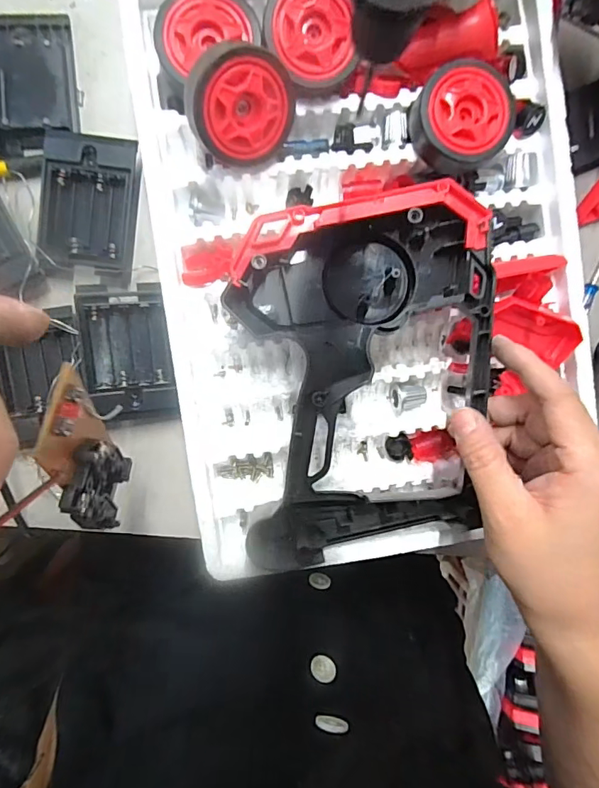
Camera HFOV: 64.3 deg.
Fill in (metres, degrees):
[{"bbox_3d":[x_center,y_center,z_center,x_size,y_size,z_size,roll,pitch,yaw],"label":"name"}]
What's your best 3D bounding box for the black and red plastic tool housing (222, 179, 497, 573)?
[{"bbox_3d":[0.037,-0.009,0.272,0.139,0.043,0.194,-6,94,-6],"label":"black and red plastic tool housing"}]

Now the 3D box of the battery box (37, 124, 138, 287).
[{"bbox_3d":[-0.130,-0.116,0.294,0.055,0.015,0.081,7,92,-6],"label":"battery box"}]

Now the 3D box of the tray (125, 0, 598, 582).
[{"bbox_3d":[0.047,-0.076,0.286,0.255,0.060,0.349,-8,94,-5],"label":"tray"}]

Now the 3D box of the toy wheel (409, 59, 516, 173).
[{"bbox_3d":[0.095,-0.162,0.282,0.056,0.025,0.050,22,91,-6],"label":"toy wheel"}]

